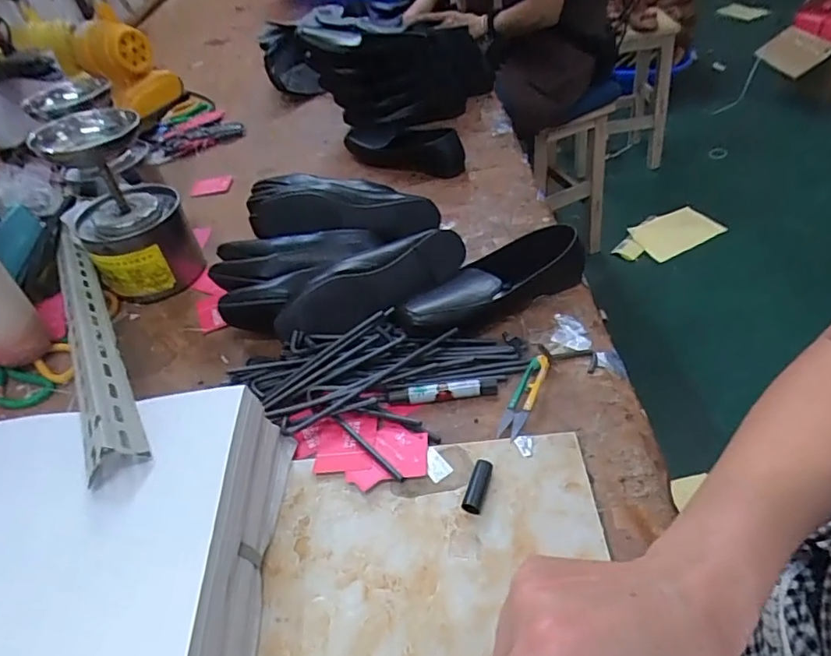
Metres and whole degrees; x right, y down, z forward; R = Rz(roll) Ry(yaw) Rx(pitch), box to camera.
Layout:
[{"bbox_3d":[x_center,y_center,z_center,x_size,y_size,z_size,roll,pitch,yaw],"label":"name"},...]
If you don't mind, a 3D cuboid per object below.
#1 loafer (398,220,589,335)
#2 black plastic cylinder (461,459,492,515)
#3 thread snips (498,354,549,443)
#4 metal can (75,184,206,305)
[{"bbox_3d":[0.086,-0.051,0.616,0.227,0.056,0.081,-30,47,-18],"label":"loafer"},{"bbox_3d":[0.053,0.132,0.456,0.016,0.013,0.051,9,48,20],"label":"black plastic cylinder"},{"bbox_3d":[0.106,0.064,0.521,0.023,0.015,0.098,14,50,25],"label":"thread snips"},{"bbox_3d":[-0.386,-0.116,0.767,0.140,0.121,0.123,-30,47,-18],"label":"metal can"}]

